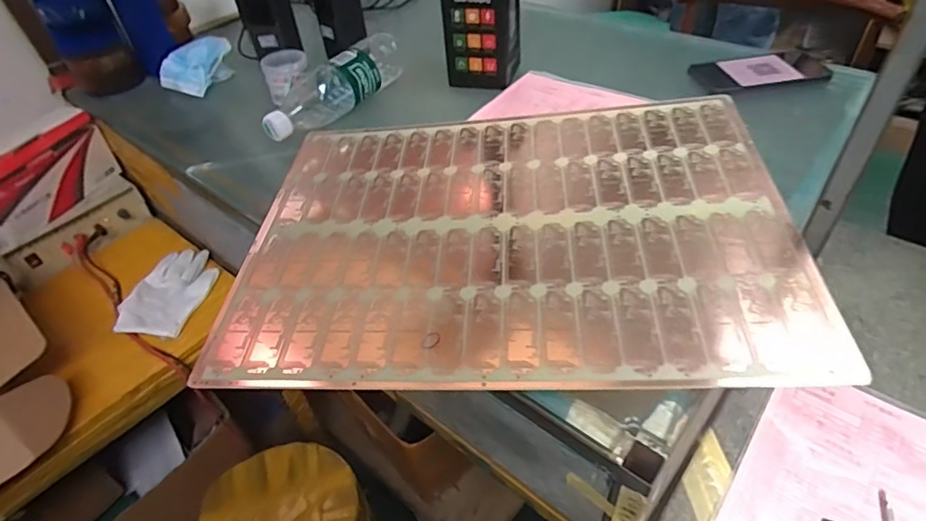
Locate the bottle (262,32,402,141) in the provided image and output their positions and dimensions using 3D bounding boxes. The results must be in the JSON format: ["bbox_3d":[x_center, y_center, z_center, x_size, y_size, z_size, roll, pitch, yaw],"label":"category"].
[{"bbox_3d":[-0.166,-0.220,0.704,0.060,0.073,0.232,28,54,30],"label":"bottle"}]

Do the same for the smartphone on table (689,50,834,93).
[{"bbox_3d":[0.382,-0.242,0.693,0.150,0.010,0.082,-6,45,0],"label":"smartphone on table"}]

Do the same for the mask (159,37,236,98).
[{"bbox_3d":[-0.395,-0.289,0.804,0.076,0.052,0.090,12,48,18],"label":"mask"}]

